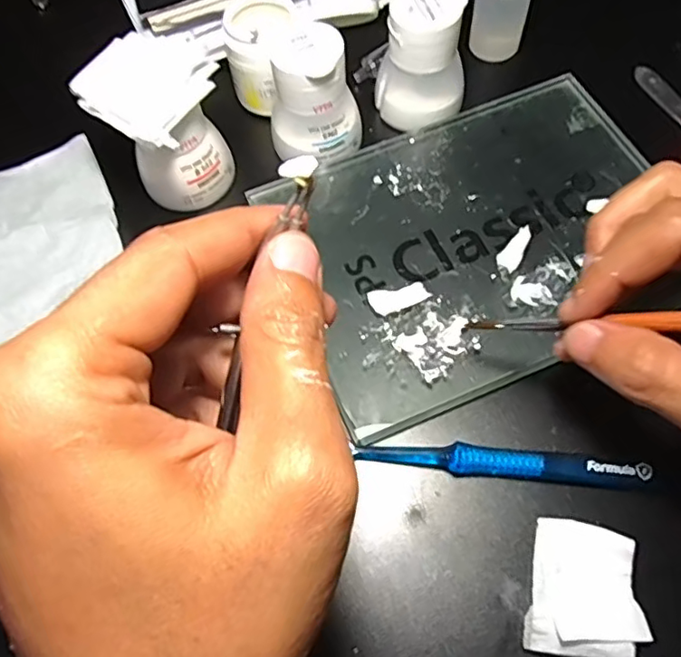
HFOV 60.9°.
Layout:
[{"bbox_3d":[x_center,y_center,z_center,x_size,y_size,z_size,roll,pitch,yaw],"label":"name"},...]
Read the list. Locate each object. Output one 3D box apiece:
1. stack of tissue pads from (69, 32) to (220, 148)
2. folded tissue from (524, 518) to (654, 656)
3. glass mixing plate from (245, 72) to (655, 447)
[{"bbox_3d":[-0.087,-0.113,0.268,0.060,0.010,0.059,25,69,13],"label":"stack of tissue pads"},{"bbox_3d":[0.094,0.099,0.221,0.041,0.008,0.048,9,66,7],"label":"folded tissue"},{"bbox_3d":[0.070,-0.049,0.294,0.194,0.010,0.148,-22,66,-7],"label":"glass mixing plate"}]

